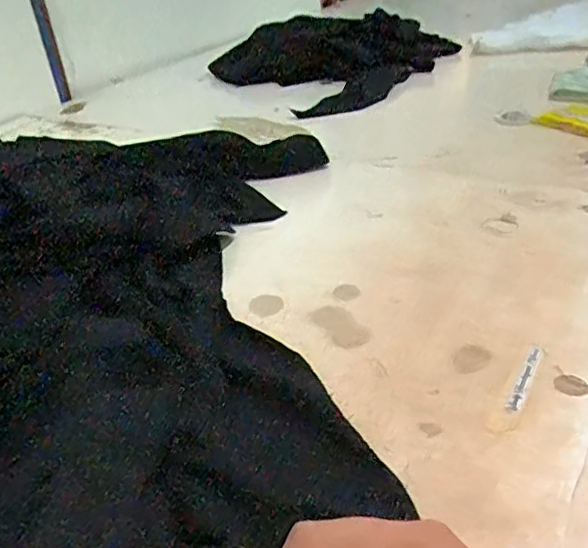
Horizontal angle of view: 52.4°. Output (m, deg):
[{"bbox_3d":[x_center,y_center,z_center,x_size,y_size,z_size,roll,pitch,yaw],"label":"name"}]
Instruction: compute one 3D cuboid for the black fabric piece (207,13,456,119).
[{"bbox_3d":[0.070,-0.452,1.299,0.518,0.229,0.206,1,33,9],"label":"black fabric piece"}]

